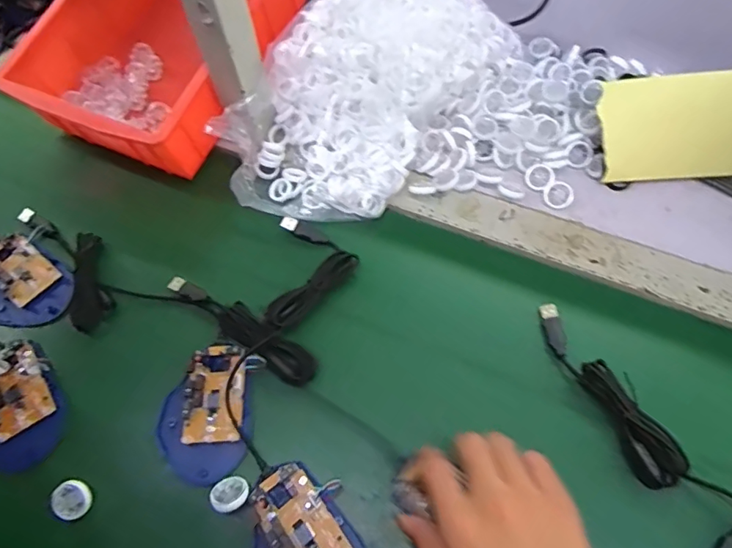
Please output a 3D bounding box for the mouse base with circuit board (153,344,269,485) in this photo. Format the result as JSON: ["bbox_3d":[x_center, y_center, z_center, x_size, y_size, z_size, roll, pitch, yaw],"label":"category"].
[{"bbox_3d":[-0.128,0.110,0.398,0.075,0.025,0.104,3,59,1],"label":"mouse base with circuit board"}]

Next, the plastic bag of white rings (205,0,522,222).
[{"bbox_3d":[-0.008,-0.188,0.510,0.184,0.122,0.311,35,64,19],"label":"plastic bag of white rings"}]

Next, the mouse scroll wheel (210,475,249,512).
[{"bbox_3d":[-0.100,0.161,0.364,0.028,0.007,0.027,12,44,45],"label":"mouse scroll wheel"}]

